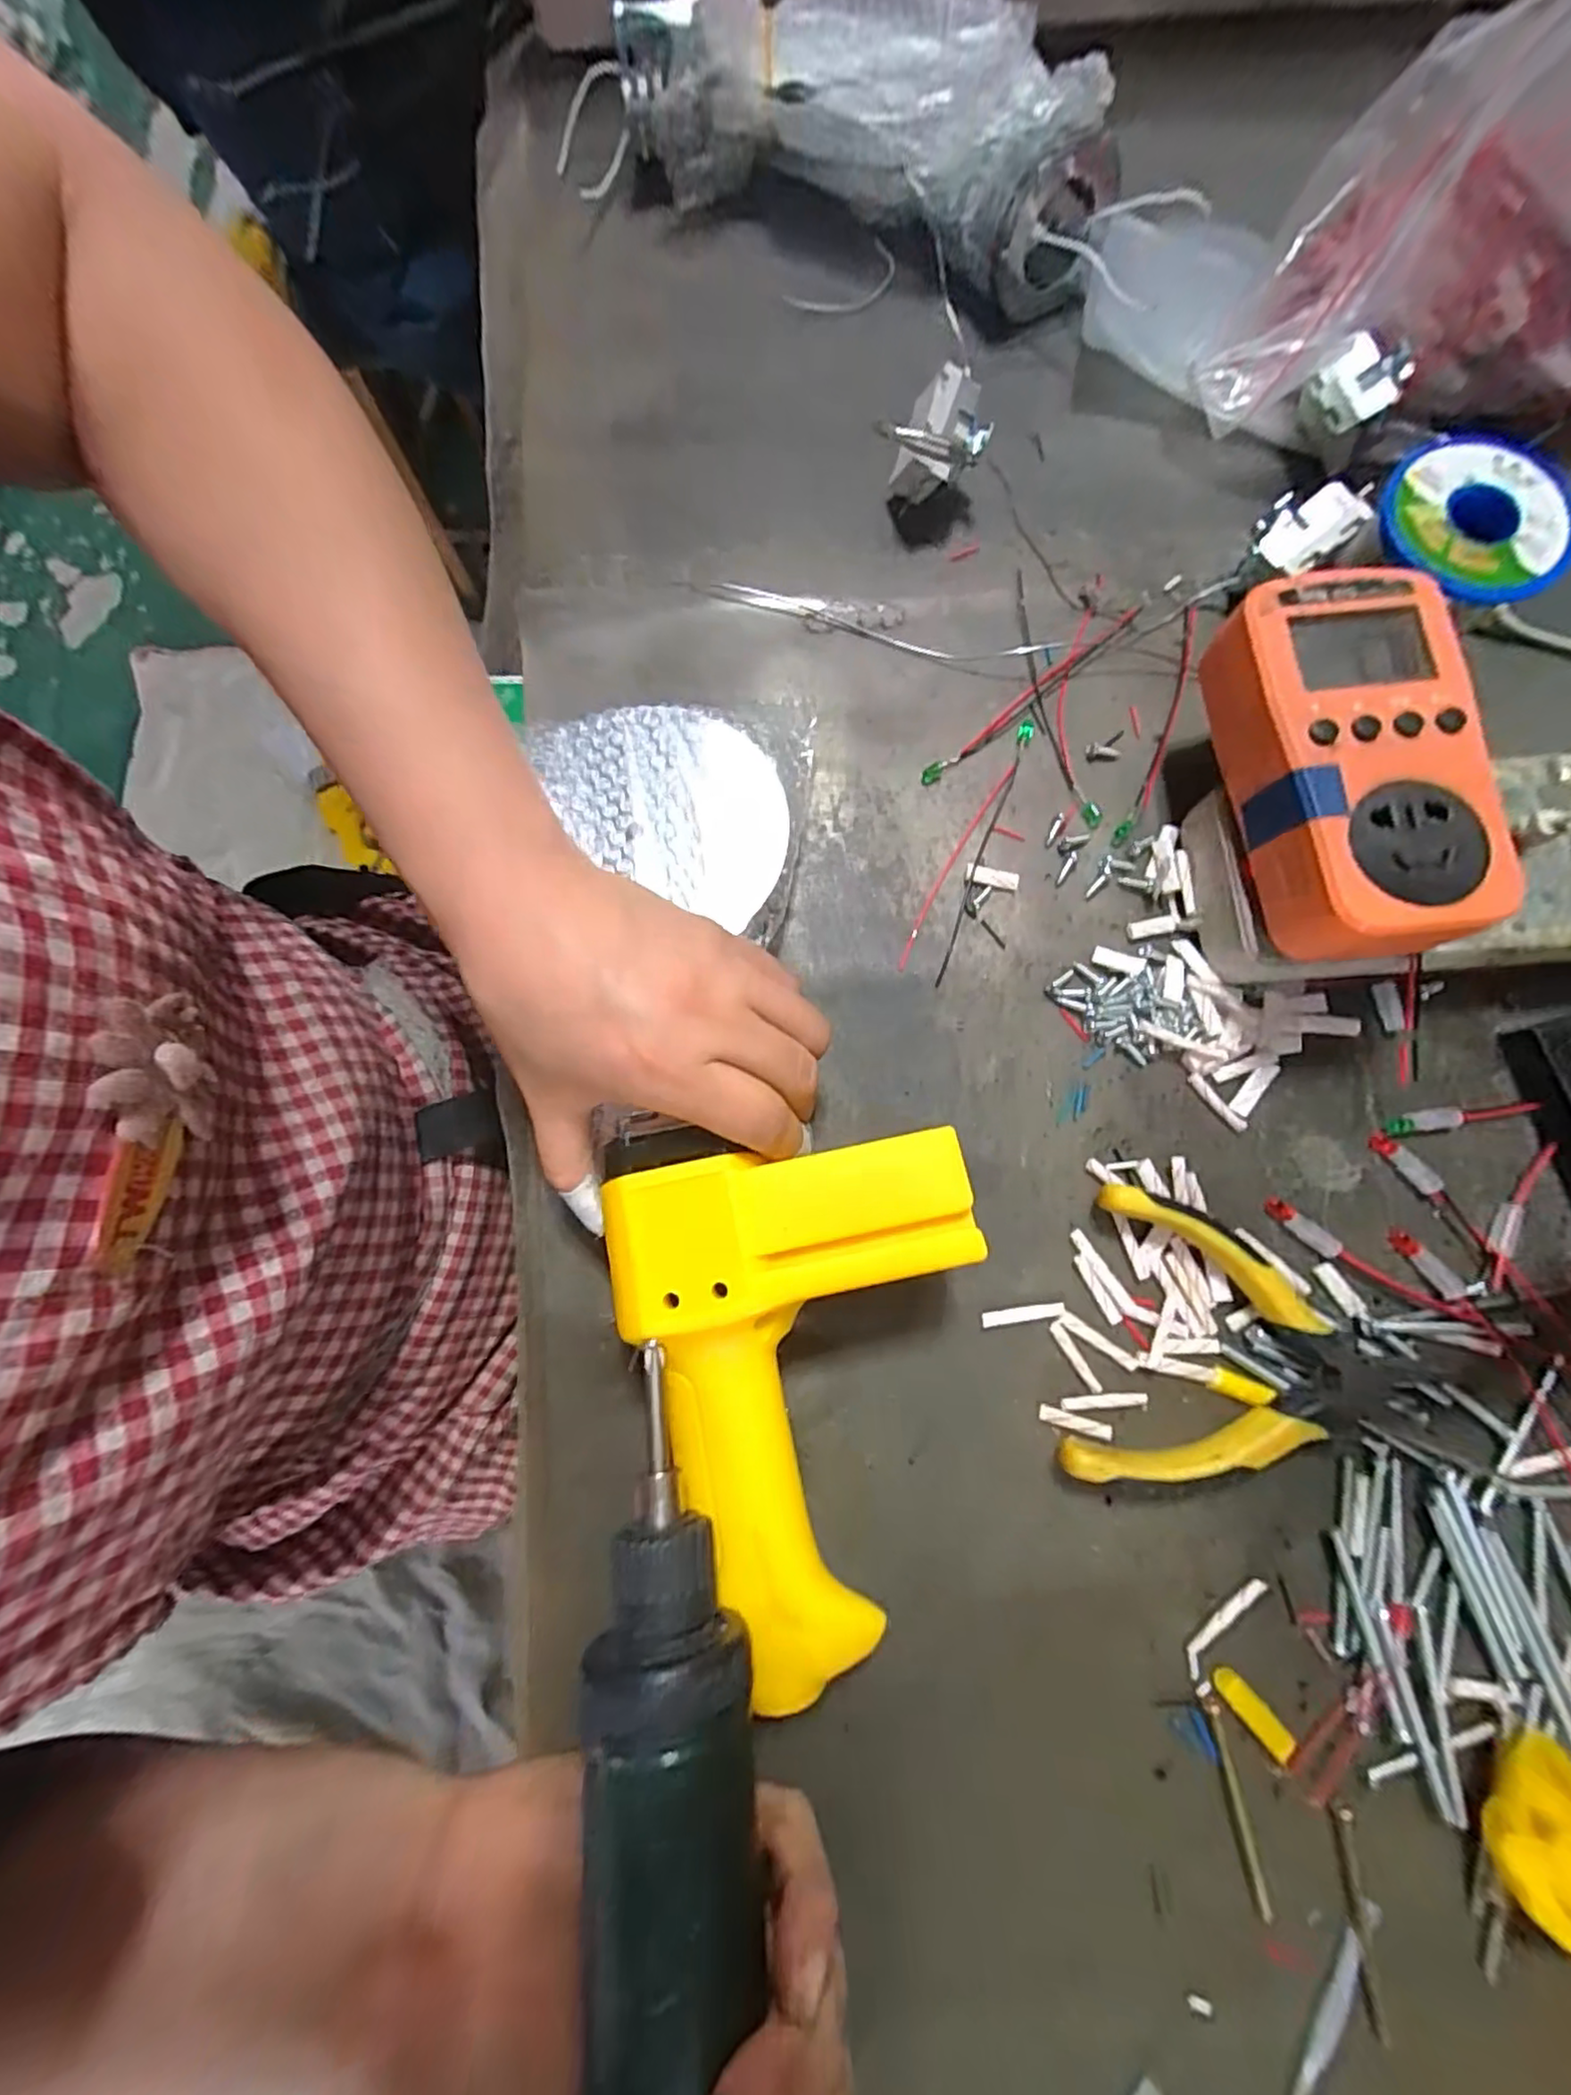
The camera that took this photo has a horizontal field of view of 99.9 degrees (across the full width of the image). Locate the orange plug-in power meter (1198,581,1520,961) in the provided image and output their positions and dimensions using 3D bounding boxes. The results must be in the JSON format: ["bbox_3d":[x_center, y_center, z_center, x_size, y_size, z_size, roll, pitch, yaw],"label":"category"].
[{"bbox_3d":[0.188,-0.094,0.223,0.064,0.029,0.123,-6,80,0],"label":"orange plug-in power meter"}]

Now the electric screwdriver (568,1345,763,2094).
[{"bbox_3d":[-0.023,0.203,0.141,0.046,0.033,0.237,-9,64,-1],"label":"electric screwdriver"}]

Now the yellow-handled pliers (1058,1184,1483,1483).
[{"bbox_3d":[0.170,0.114,0.230,0.133,0.017,0.094,15,81,4],"label":"yellow-handled pliers"}]

